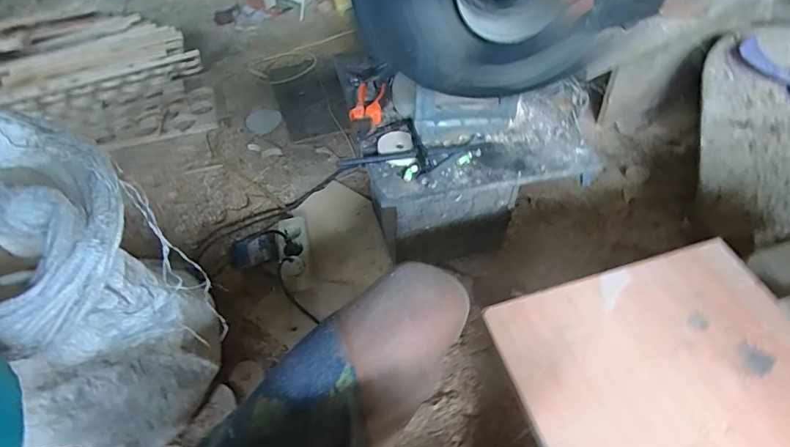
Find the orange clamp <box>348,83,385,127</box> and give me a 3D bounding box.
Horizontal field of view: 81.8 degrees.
[{"bbox_3d":[-0.040,-0.186,0.701,0.046,0.022,0.101,6,49,5],"label":"orange clamp"}]

